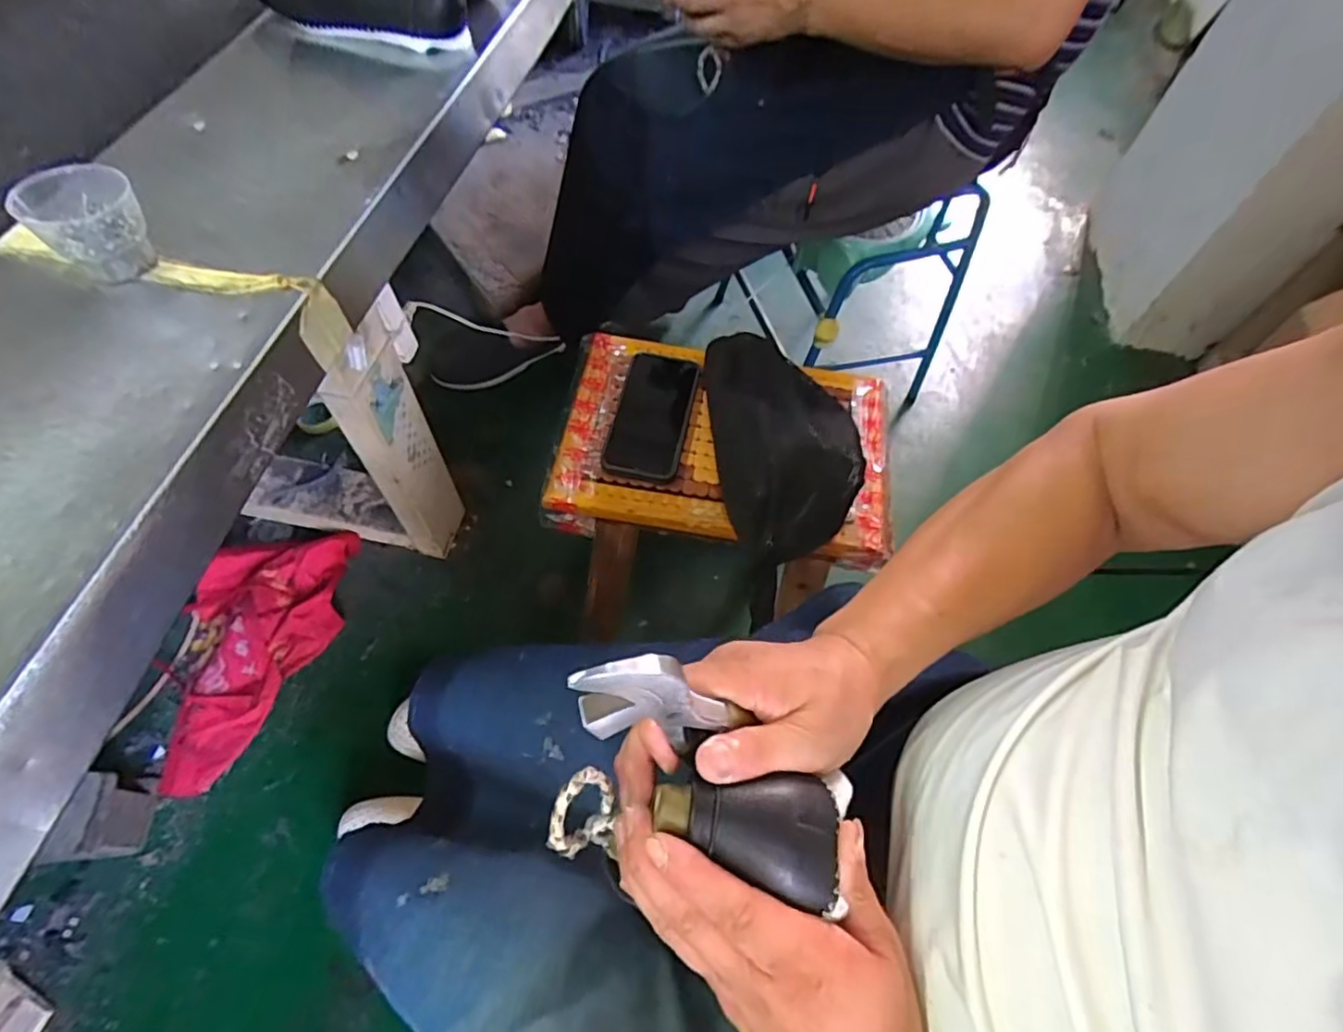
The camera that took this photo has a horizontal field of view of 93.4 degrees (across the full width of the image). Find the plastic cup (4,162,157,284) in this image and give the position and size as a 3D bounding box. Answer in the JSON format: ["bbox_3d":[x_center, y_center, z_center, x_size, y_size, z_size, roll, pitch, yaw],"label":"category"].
[{"bbox_3d":[-0.376,-0.188,0.415,0.049,0.057,0.061,39,65,17],"label":"plastic cup"}]

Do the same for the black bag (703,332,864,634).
[{"bbox_3d":[0.122,-0.091,0.661,0.142,0.096,0.281,-3,61,-6],"label":"black bag"}]

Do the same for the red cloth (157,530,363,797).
[{"bbox_3d":[-0.655,0.212,0.988,0.214,0.062,0.409,6,60,-1],"label":"red cloth"}]

